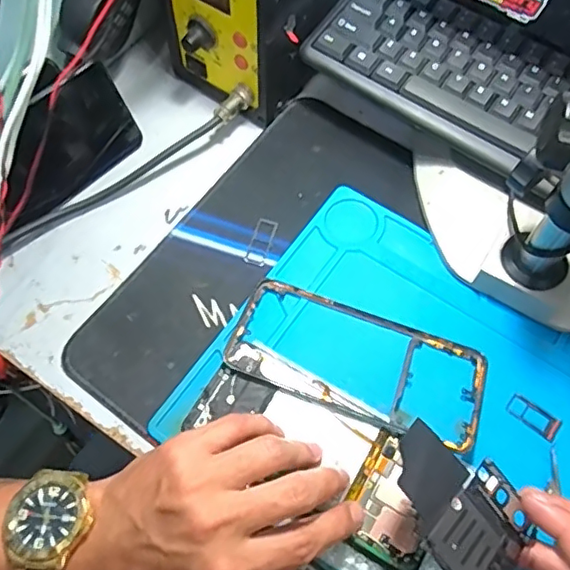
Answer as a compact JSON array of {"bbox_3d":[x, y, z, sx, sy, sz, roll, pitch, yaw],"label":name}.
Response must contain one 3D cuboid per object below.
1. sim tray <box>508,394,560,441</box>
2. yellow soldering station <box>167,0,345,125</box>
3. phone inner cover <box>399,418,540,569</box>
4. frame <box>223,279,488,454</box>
[{"bbox_3d":[0.160,0.084,0.366,0.033,0.004,0.016,37,70,17],"label":"sim tray"},{"bbox_3d":[-0.010,-0.231,0.447,0.092,0.136,0.153,32,69,15],"label":"yellow soldering station"},{"bbox_3d":[0.089,0.109,0.288,0.057,0.004,0.082,-31,83,-27],"label":"phone inner cover"},{"bbox_3d":[0.048,0.050,0.377,0.167,0.007,0.076,20,54,9],"label":"frame"}]

